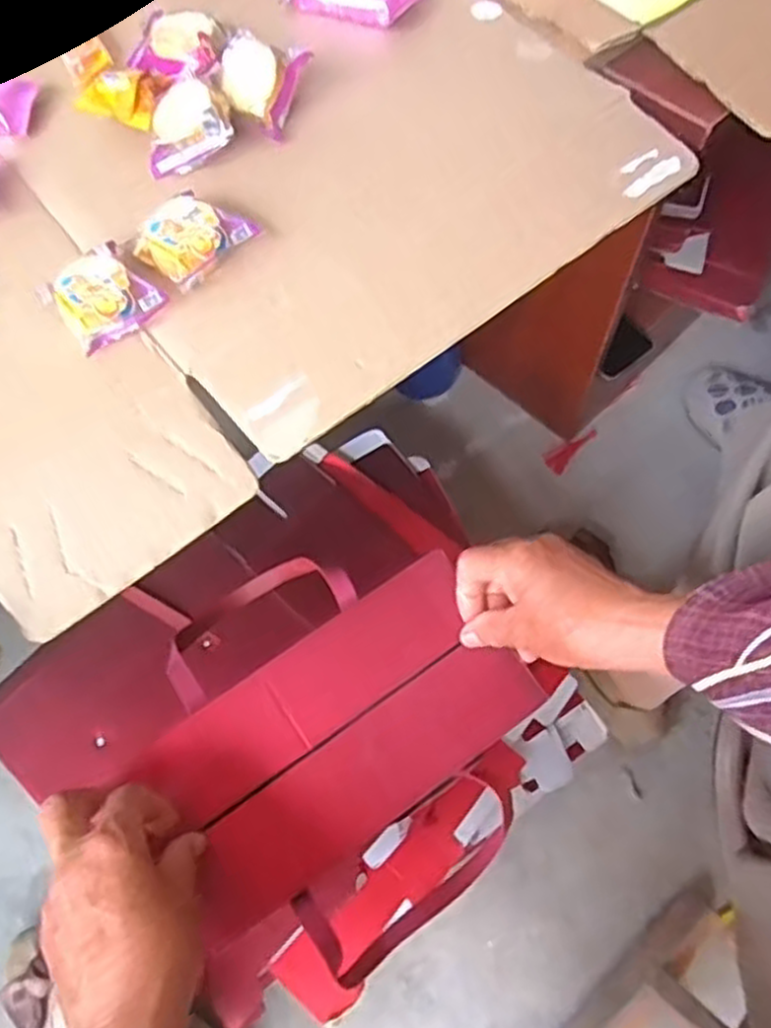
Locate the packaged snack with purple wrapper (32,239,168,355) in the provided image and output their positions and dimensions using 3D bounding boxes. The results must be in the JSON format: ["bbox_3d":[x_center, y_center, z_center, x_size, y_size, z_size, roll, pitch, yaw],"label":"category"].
[{"bbox_3d":[-0.153,-0.117,0.411,0.049,0.021,0.047,-38,73,-14],"label":"packaged snack with purple wrapper"}]

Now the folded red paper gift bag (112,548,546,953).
[{"bbox_3d":[-0.029,0.136,0.474,0.231,0.031,0.119,-33,72,-13],"label":"folded red paper gift bag"}]

